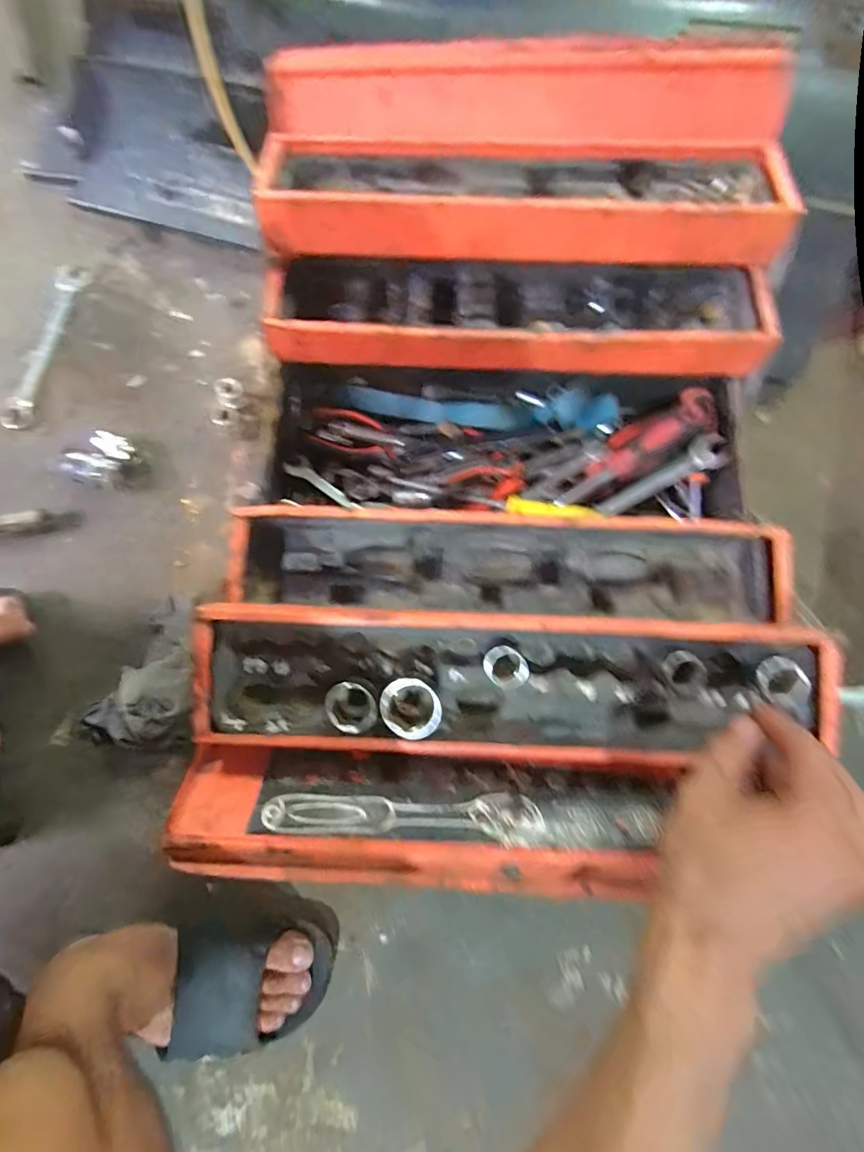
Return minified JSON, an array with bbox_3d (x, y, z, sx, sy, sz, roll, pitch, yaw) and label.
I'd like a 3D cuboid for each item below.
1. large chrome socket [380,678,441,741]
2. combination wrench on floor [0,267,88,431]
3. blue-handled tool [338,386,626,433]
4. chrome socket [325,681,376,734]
[{"bbox_3d":[-0.016,0.099,0.371,0.040,0.050,0.043,0,80,-1],"label":"large chrome socket"},{"bbox_3d":[-0.475,-0.283,0.597,0.043,0.008,0.220,9,78,0],"label":"combination wrench on floor"},{"bbox_3d":[0.040,-0.180,0.520,0.296,0.043,0.048,2,80,-1],"label":"blue-handled tool"},{"bbox_3d":[-0.061,0.099,0.367,0.038,0.034,0.036,-20,81,-4],"label":"chrome socket"}]

